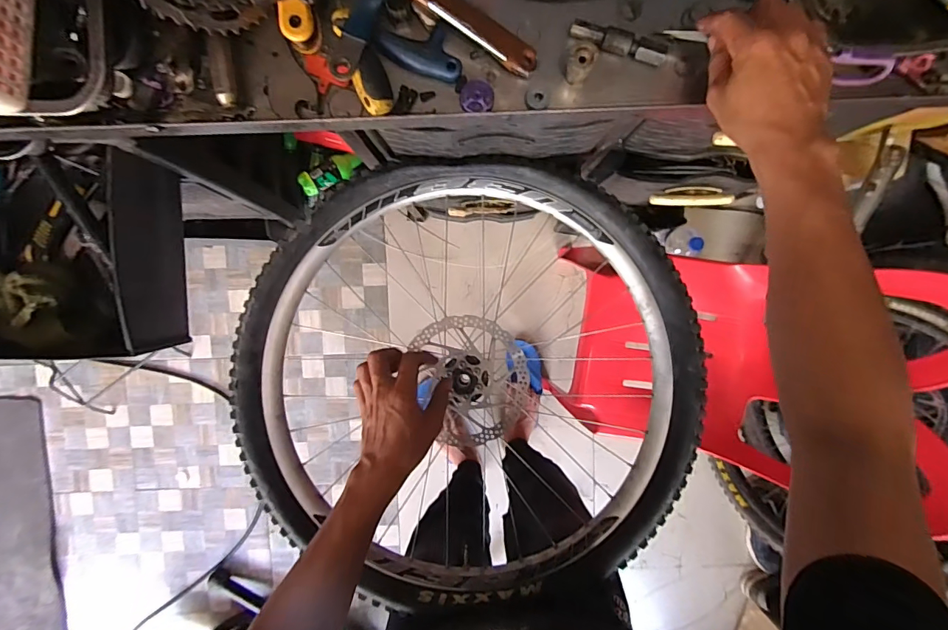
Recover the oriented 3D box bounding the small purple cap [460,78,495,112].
[{"bbox_3d":[0.003,-0.223,0.455,0.034,0.013,0.038,-1,94,0],"label":"small purple cap"}]

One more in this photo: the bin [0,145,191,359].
[{"bbox_3d":[-0.615,-0.085,0.664,0.313,0.114,0.295,1,94,0],"label":"bin"}]

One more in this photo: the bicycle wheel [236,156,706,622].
[{"bbox_3d":[-0.010,0.090,0.640,0.638,0.110,0.619,0,94,0],"label":"bicycle wheel"}]

